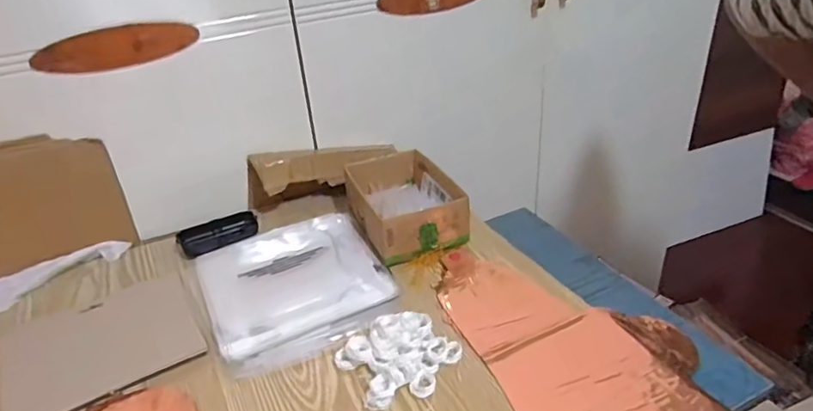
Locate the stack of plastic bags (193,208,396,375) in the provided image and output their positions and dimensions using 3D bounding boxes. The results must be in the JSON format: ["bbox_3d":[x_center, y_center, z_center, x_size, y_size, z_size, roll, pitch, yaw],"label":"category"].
[{"bbox_3d":[-0.140,0.089,0.680,0.213,0.017,0.241,-18,33,-21],"label":"stack of plastic bags"}]

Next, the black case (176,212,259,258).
[{"bbox_3d":[-0.269,0.038,0.778,0.108,0.023,0.042,-18,33,-21],"label":"black case"}]

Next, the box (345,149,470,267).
[{"bbox_3d":[-0.005,-0.006,0.791,0.128,0.070,0.202,-15,32,-16],"label":"box"}]

